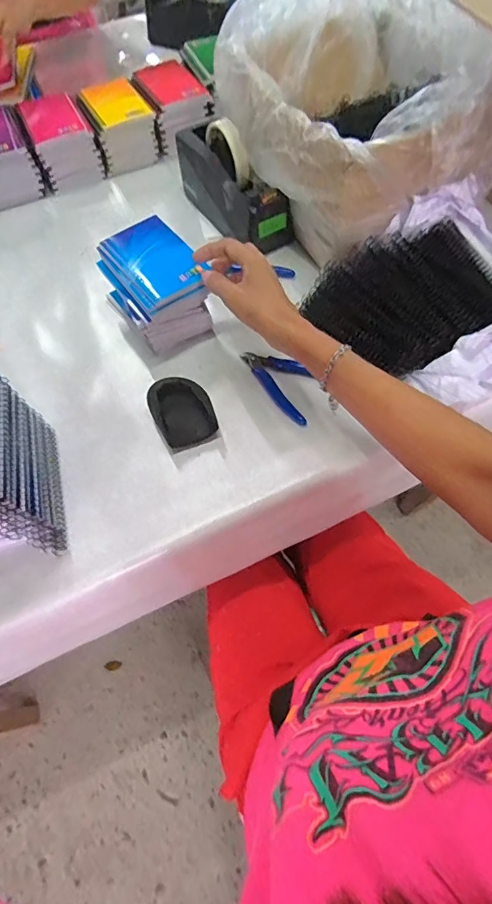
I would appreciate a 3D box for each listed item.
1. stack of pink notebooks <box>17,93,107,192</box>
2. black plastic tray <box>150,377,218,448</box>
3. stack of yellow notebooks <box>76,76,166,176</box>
[{"bbox_3d":[-0.286,-0.488,0.726,0.094,0.099,0.087,-22,63,-8],"label":"stack of pink notebooks"},{"bbox_3d":[-0.073,-0.051,0.527,0.065,0.028,0.082,-21,63,-8],"label":"black plastic tray"},{"bbox_3d":[-0.202,-0.528,0.750,0.100,0.081,0.125,-24,63,-9],"label":"stack of yellow notebooks"}]

